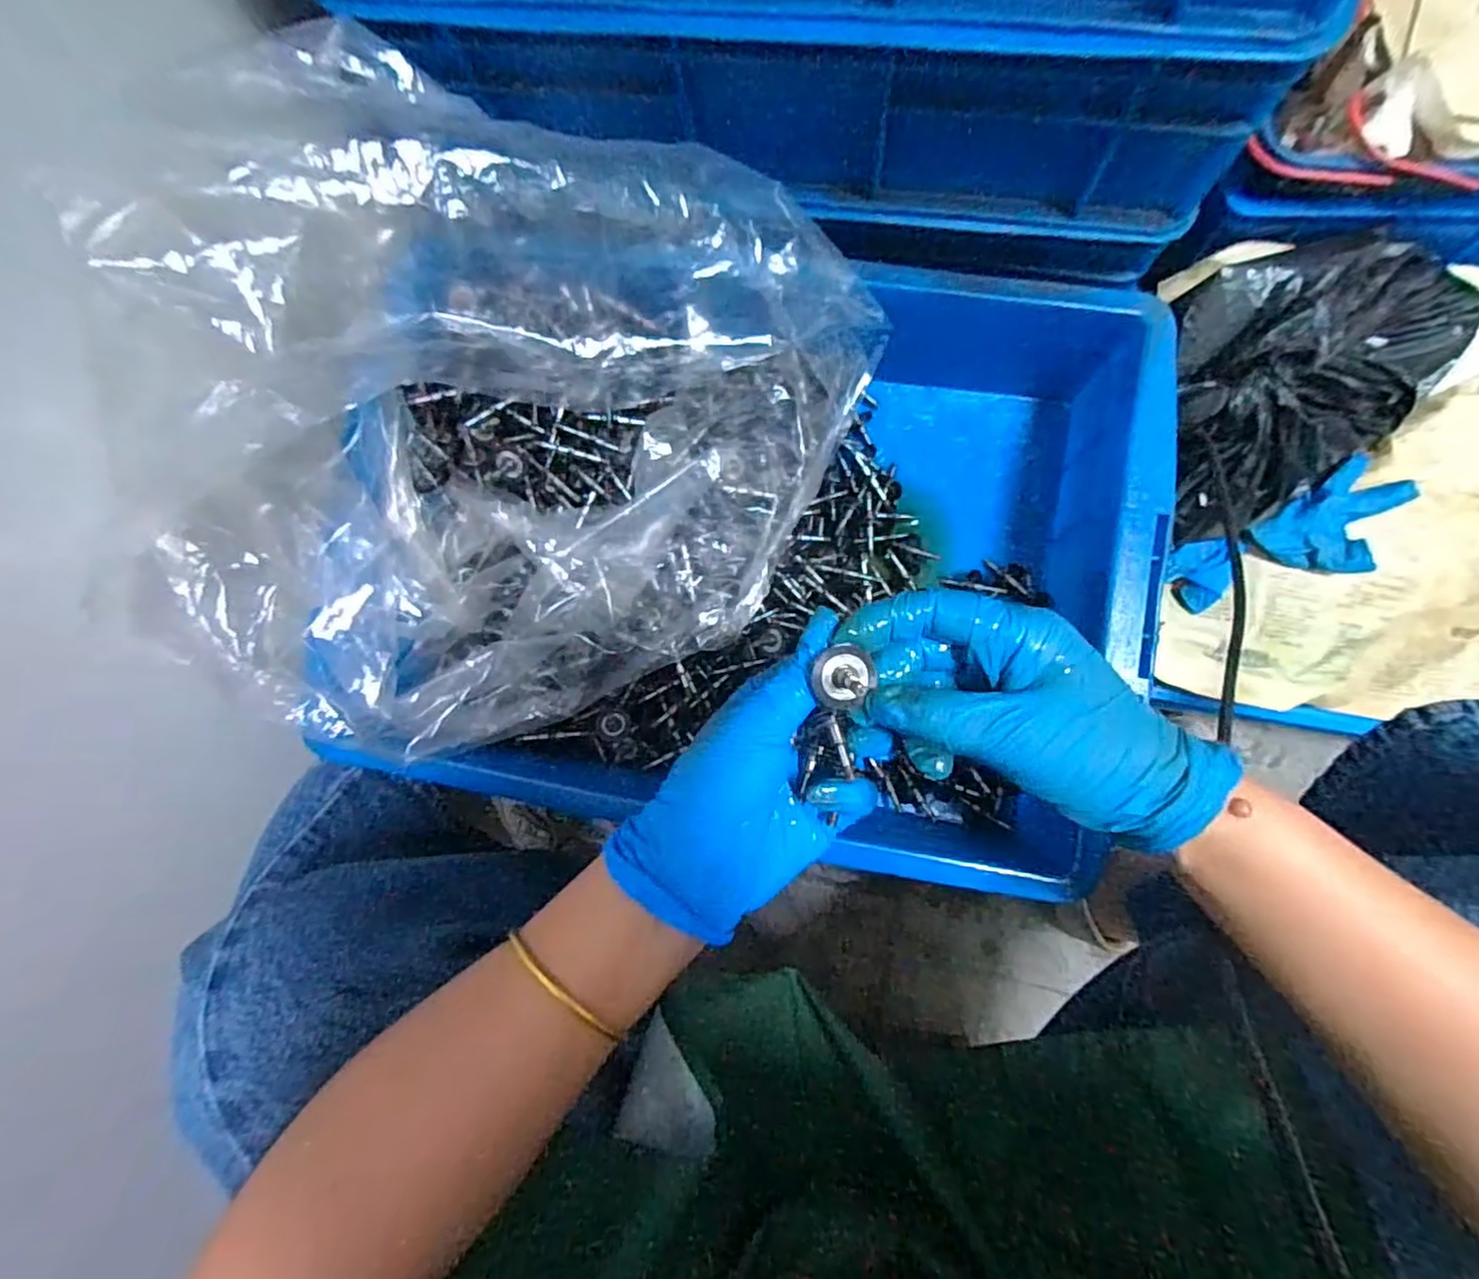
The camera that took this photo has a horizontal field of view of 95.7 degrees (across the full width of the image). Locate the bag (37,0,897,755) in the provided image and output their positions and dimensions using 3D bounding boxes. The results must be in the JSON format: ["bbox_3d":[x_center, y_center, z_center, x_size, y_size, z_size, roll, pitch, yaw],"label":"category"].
[{"bbox_3d":[-0.115,-0.098,0.378,0.358,0.207,0.336,6,86,7],"label":"bag"}]

